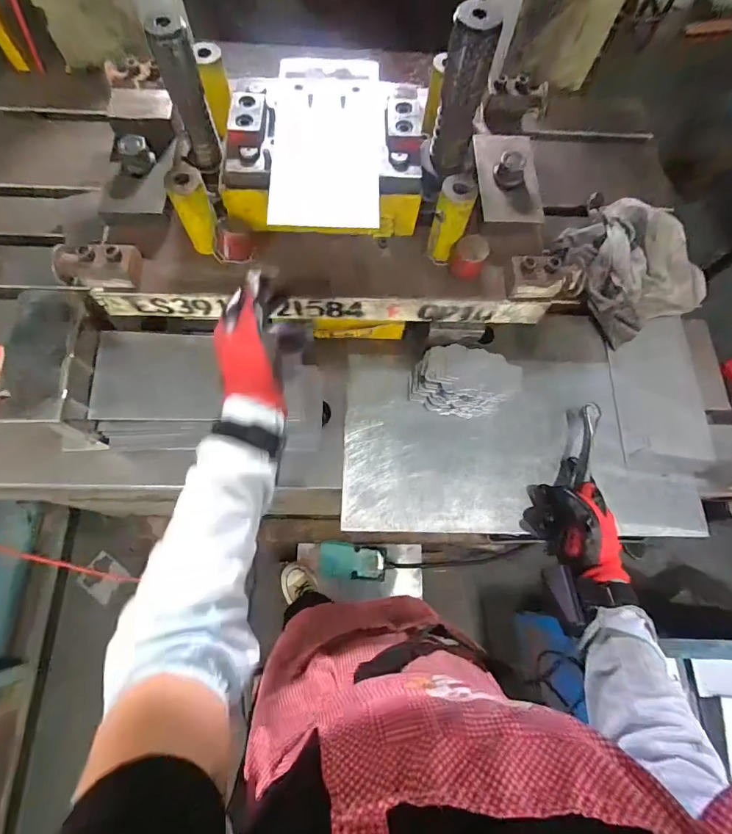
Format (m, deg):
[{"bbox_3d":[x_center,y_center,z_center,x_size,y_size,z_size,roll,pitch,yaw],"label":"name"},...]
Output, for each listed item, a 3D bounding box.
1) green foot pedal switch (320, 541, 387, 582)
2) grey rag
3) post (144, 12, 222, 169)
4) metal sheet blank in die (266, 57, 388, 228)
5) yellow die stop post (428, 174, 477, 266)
[{"bbox_3d":[-0.037,0.428,1.249,0.203,0.067,0.101,5,71,-1],"label":"green foot pedal switch"},{"bbox_3d":[0.419,-0.246,0.673,0.187,0.073,0.217,-26,74,-11],"label":"grey rag"},{"bbox_3d":[-0.193,-0.344,0.459,0.039,0.138,0.031,-17,72,-8],"label":"post"},{"bbox_3d":[-0.044,-0.329,0.492,0.131,0.009,0.250,-2,73,-4],"label":"metal sheet blank in die"},{"bbox_3d":[0.099,-0.228,0.497,0.037,0.103,0.030,16,71,3],"label":"yellow die stop post"}]

